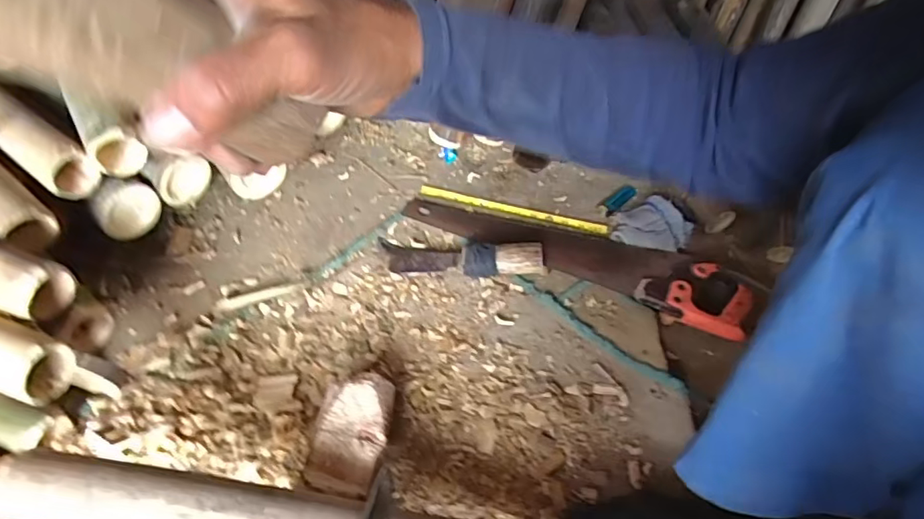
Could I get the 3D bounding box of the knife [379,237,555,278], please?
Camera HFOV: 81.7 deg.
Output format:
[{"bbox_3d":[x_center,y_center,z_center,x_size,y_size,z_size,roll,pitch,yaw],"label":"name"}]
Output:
[{"bbox_3d":[0.001,-0.007,0.752,0.231,0.044,0.055,5,50,-2],"label":"knife"}]

